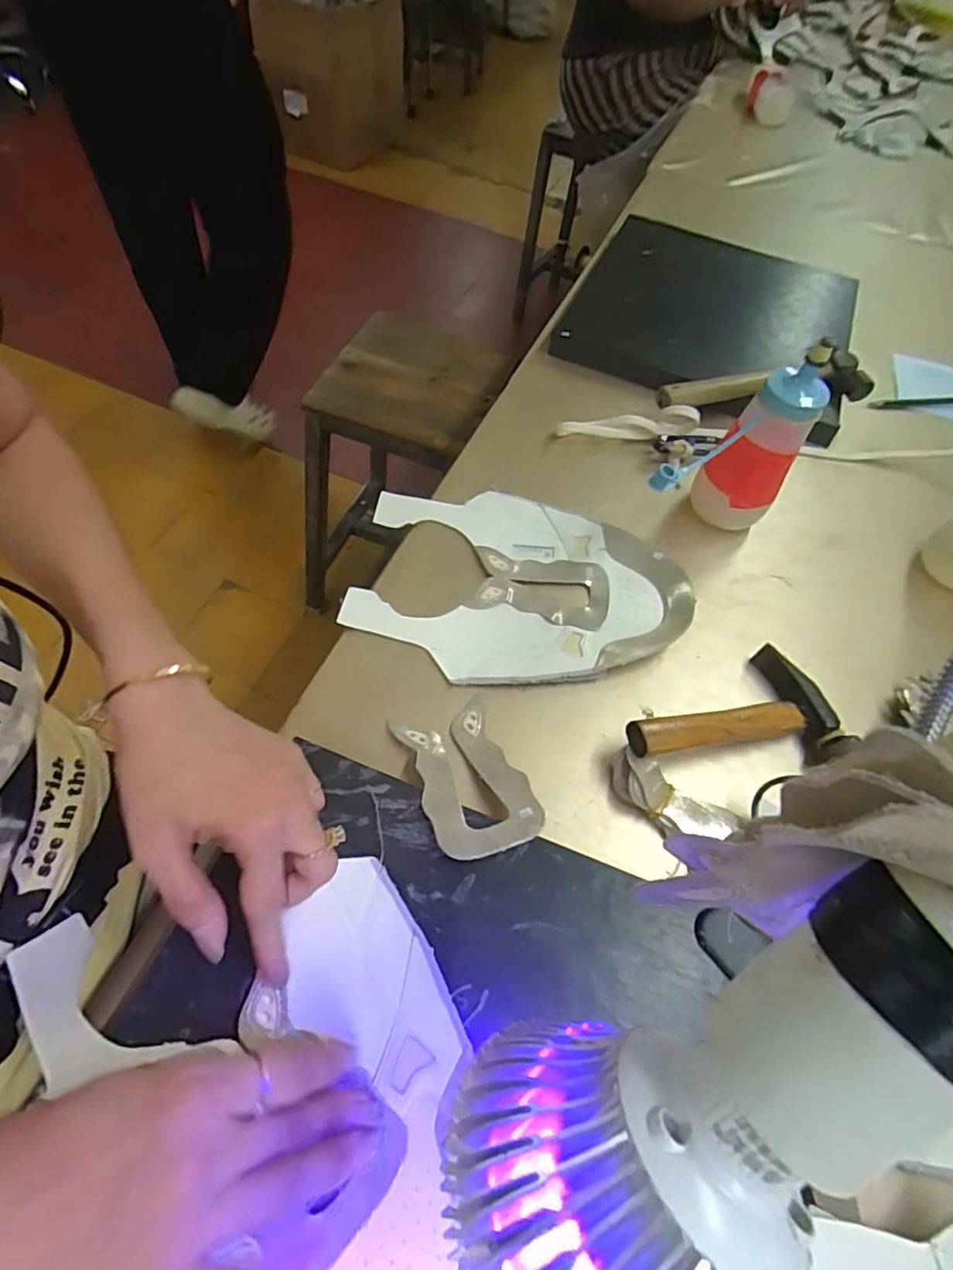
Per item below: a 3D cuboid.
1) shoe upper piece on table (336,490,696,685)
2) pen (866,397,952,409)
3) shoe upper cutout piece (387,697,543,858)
[{"bbox_3d":[0.036,-0.041,0.454,0.251,0.014,0.172,7,59,-3],"label":"shoe upper piece on table"},{"bbox_3d":[0.490,-0.252,0.631,0.136,0.006,0.012,-1,60,-8],"label":"pen"},{"bbox_3d":[-0.005,0.087,0.360,0.066,0.011,0.102,-8,40,-24],"label":"shoe upper cutout piece"}]

